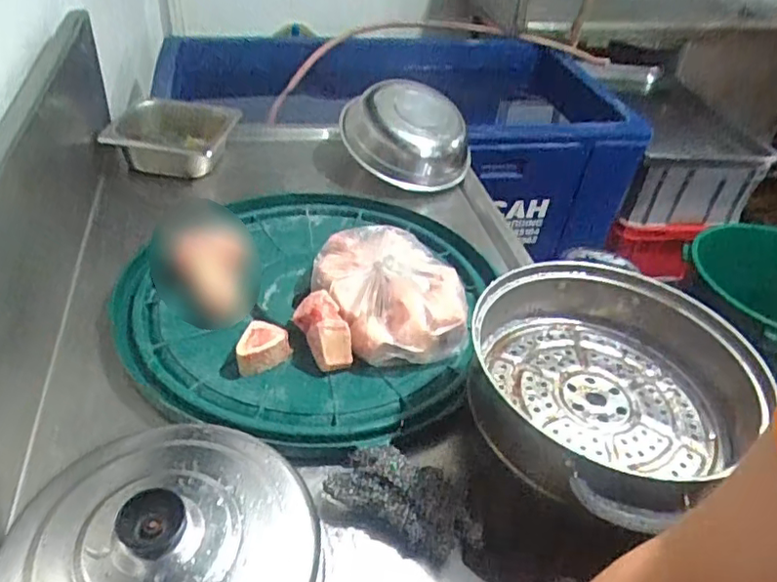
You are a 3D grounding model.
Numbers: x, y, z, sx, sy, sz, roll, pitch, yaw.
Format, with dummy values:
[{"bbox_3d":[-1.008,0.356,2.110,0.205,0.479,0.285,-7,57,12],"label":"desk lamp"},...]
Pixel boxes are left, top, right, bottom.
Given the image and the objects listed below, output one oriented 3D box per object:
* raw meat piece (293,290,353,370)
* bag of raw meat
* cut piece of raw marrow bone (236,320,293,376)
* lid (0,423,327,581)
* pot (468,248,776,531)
[{"bbox_3d":[-0.067,0.040,0.630,0.046,0.040,0.084,-17,44,-24],"label":"raw meat piece"},{"bbox_3d":[0.007,0.000,0.684,0.160,0.056,0.206,-13,43,-20],"label":"bag of raw meat"},{"bbox_3d":[-0.129,0.056,0.617,0.053,0.030,0.043,-8,42,-16],"label":"cut piece of raw marrow bone"},{"bbox_3d":[-0.159,0.192,0.424,0.214,0.068,0.204,3,40,-2],"label":"lid"},{"bbox_3d":[0.187,0.063,0.538,0.231,0.072,0.234,-22,47,-29],"label":"pot"}]

